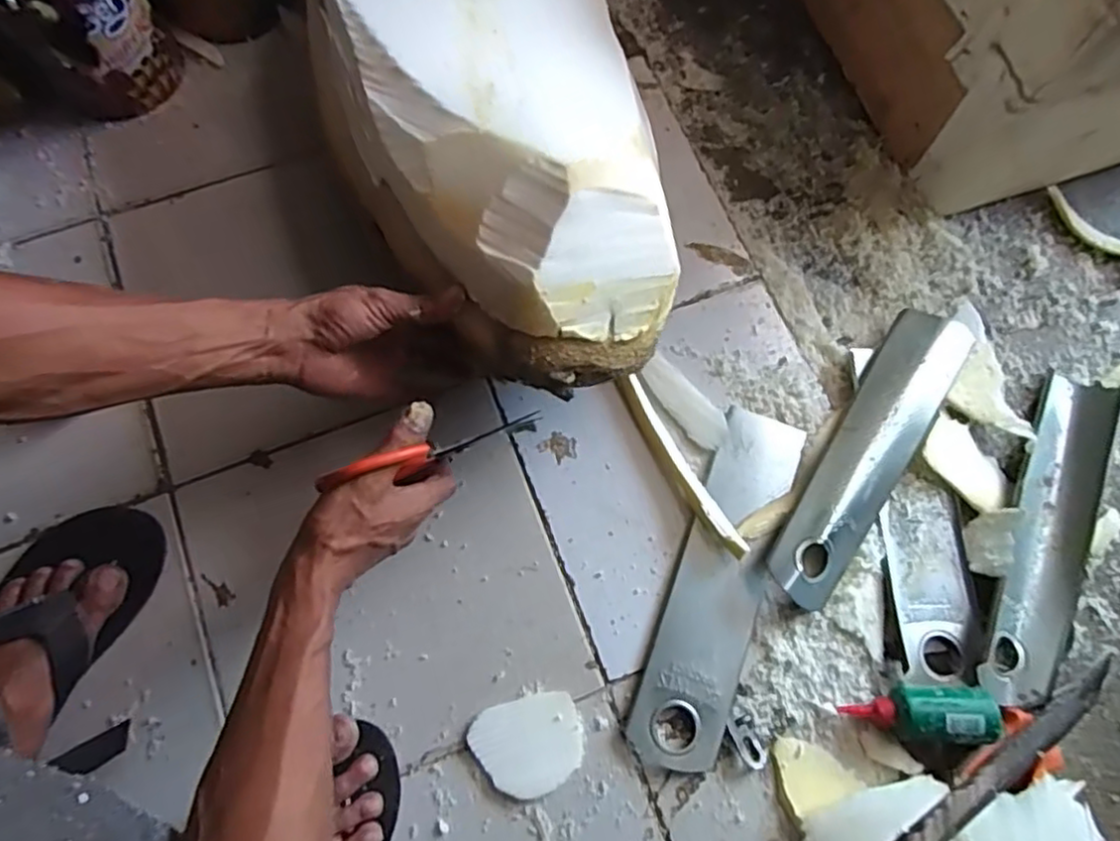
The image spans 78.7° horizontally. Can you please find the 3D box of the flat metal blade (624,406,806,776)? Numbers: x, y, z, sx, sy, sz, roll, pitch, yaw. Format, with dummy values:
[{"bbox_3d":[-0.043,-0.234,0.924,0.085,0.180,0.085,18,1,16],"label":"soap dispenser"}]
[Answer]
[{"bbox_3d":[0.141,0.140,0.592,0.081,0.013,0.311,20,73,5],"label":"flat metal blade"}]

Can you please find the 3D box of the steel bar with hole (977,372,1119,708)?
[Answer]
[{"bbox_3d":[0.437,0.099,0.600,0.082,0.023,0.302,25,74,7],"label":"steel bar with hole"}]

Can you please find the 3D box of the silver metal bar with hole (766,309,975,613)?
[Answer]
[{"bbox_3d":[0.287,0.025,0.623,0.069,0.040,0.321,33,75,9],"label":"silver metal bar with hole"}]

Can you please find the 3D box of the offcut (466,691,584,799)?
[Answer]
[{"bbox_3d":[-0.026,0.264,0.554,0.087,0.009,0.071,-14,73,-5],"label":"offcut"}]

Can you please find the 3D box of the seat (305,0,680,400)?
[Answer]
[{"bbox_3d":[-0.067,-0.315,0.559,0.248,0.103,0.588,-17,72,-6],"label":"seat"}]

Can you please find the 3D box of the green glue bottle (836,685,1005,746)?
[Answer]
[{"bbox_3d":[0.293,0.239,0.551,0.117,0.034,0.046,1,73,-1],"label":"green glue bottle"}]

